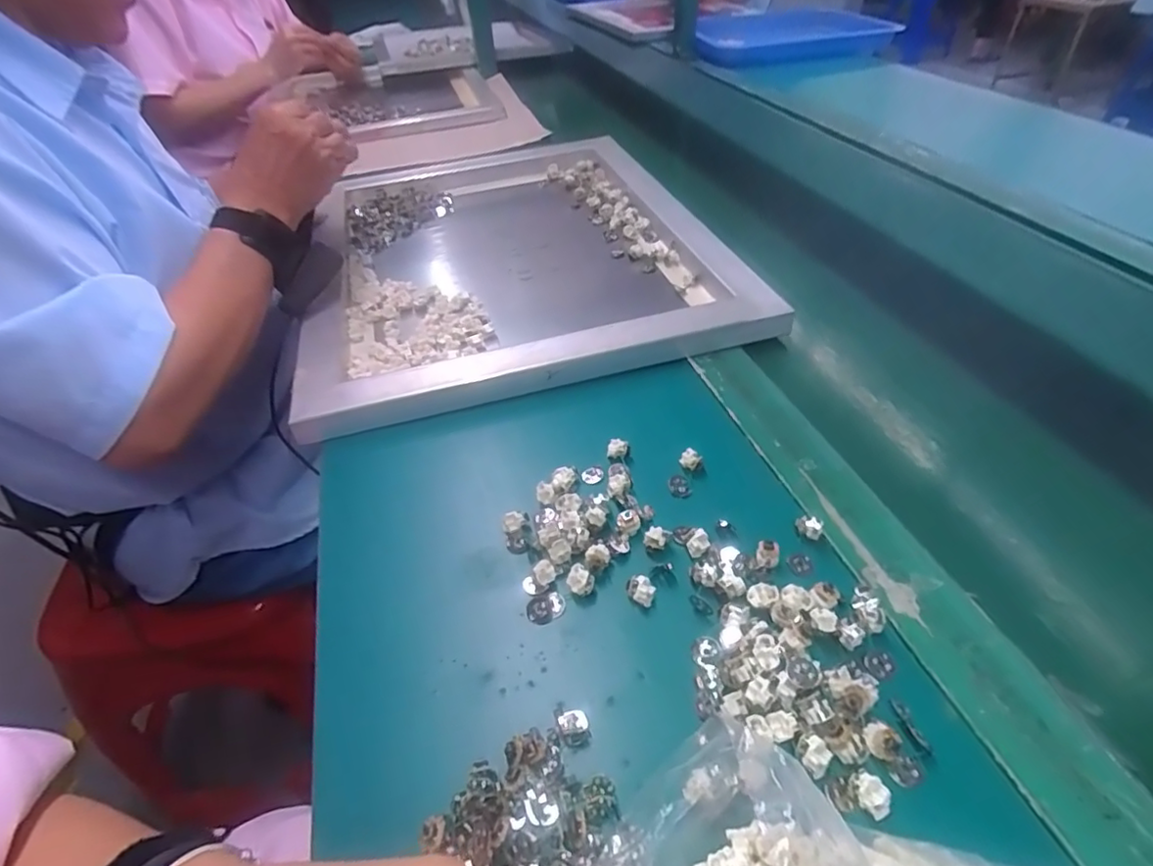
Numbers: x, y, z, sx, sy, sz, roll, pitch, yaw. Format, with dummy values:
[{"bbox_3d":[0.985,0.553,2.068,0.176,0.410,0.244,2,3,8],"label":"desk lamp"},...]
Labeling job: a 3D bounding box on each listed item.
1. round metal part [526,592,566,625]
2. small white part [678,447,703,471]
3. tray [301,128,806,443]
[{"bbox_3d":[-0.017,0.101,0.347,0.022,0.004,0.016,-17,44,-12],"label":"round metal part"},{"bbox_3d":[0.079,0.019,0.418,0.013,0.014,0.009,20,48,25],"label":"small white part"},{"bbox_3d":[-0.079,-0.215,0.679,0.420,0.037,0.531,-13,43,-9],"label":"tray"}]

